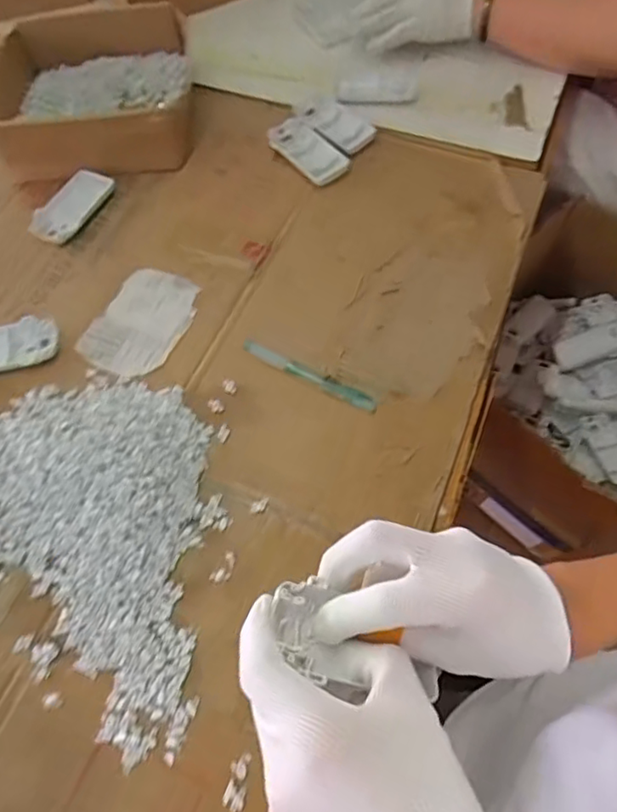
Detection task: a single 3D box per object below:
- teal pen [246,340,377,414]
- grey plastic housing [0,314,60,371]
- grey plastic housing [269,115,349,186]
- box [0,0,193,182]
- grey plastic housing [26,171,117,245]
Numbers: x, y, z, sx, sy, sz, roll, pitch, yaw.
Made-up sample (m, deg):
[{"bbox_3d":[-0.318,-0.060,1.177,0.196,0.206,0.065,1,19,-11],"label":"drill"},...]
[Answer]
[{"bbox_3d":[0.002,-0.028,0.522,0.125,0.011,0.015,25,66,13],"label":"teal pen"},{"bbox_3d":[-0.278,-0.052,0.544,0.101,0.010,0.052,-16,64,-8],"label":"grey plastic housing"},{"bbox_3d":[-0.001,-0.280,0.656,0.046,0.006,0.102,-45,70,-3],"label":"grey plastic housing"},{"bbox_3d":[-0.240,-0.353,0.675,0.216,0.063,0.199,-1,63,0],"label":"box"},{"bbox_3d":[-0.246,-0.208,0.627,0.050,0.010,0.094,26,66,13],"label":"grey plastic housing"}]

